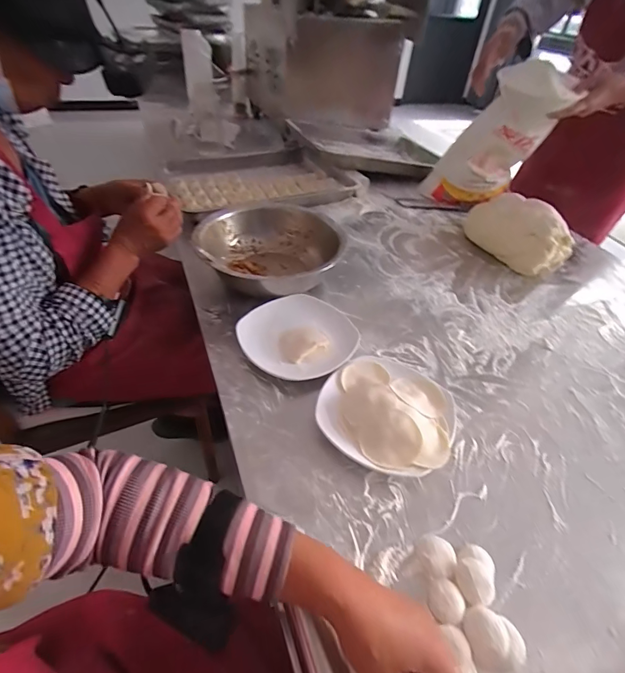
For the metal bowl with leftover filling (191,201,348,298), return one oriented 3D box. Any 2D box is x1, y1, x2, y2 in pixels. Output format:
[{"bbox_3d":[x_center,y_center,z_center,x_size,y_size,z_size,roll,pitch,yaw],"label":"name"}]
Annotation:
[{"bbox_3d":[-0.080,-0.162,0.740,0.249,0.084,0.268,4,44,-4],"label":"metal bowl with leftover filling"}]

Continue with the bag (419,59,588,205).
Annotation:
[{"bbox_3d":[0.441,-0.462,0.918,0.174,0.410,0.128,-5,76,-12],"label":"bag"}]

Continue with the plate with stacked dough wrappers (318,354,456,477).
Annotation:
[{"bbox_3d":[0.104,0.092,0.530,0.177,0.039,0.188,15,44,8],"label":"plate with stacked dough wrappers"}]

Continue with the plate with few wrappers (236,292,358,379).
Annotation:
[{"bbox_3d":[-0.018,-0.003,0.634,0.178,0.027,0.181,4,44,-4],"label":"plate with few wrappers"}]

